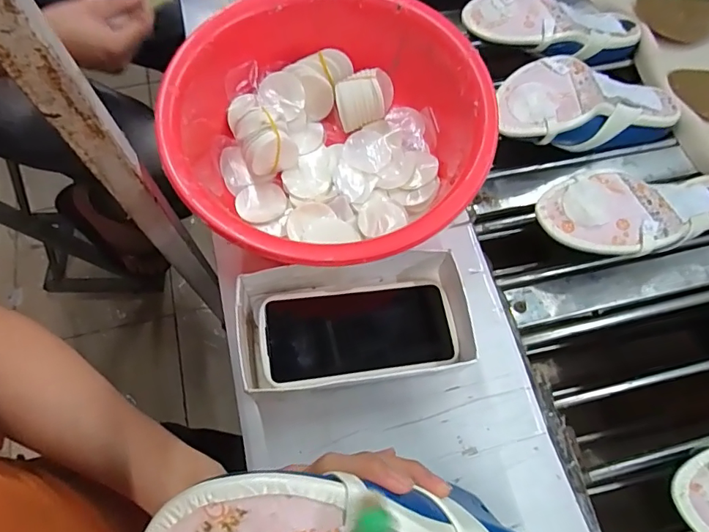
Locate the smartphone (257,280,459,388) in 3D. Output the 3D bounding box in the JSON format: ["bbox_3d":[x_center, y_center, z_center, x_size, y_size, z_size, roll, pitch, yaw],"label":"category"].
[{"bbox_3d":[0.005,0.054,0.407,0.166,0.009,0.080,-5,63,-11],"label":"smartphone"}]

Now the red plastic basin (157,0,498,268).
[{"bbox_3d":[-0.022,-0.116,0.441,0.269,0.097,0.273,0,67,-1],"label":"red plastic basin"}]

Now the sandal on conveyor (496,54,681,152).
[{"bbox_3d":[0.262,-0.182,0.537,0.236,0.054,0.089,-4,67,-19],"label":"sandal on conveyor"}]

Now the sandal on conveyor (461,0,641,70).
[{"bbox_3d":[0.248,-0.283,0.583,0.238,0.059,0.097,-3,66,-18],"label":"sandal on conveyor"}]

